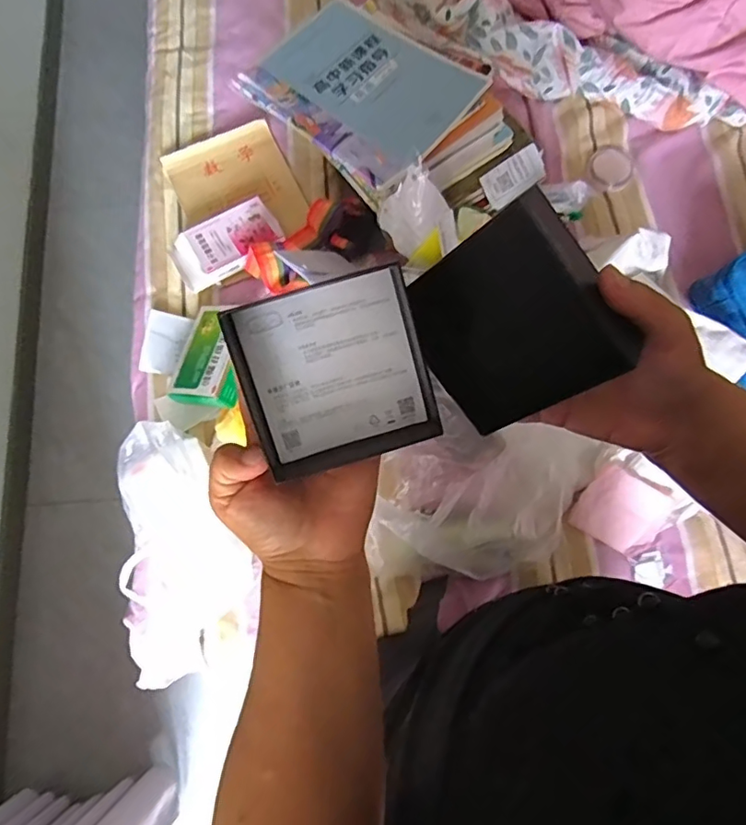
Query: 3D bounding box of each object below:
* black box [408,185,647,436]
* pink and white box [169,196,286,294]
[{"bbox_3d":[0.074,-0.049,0.302,0.096,0.099,0.022,54,42,-3],"label":"black box"},{"bbox_3d":[-0.233,-0.271,0.874,0.170,0.021,0.100,-29,82,-8],"label":"pink and white box"}]

